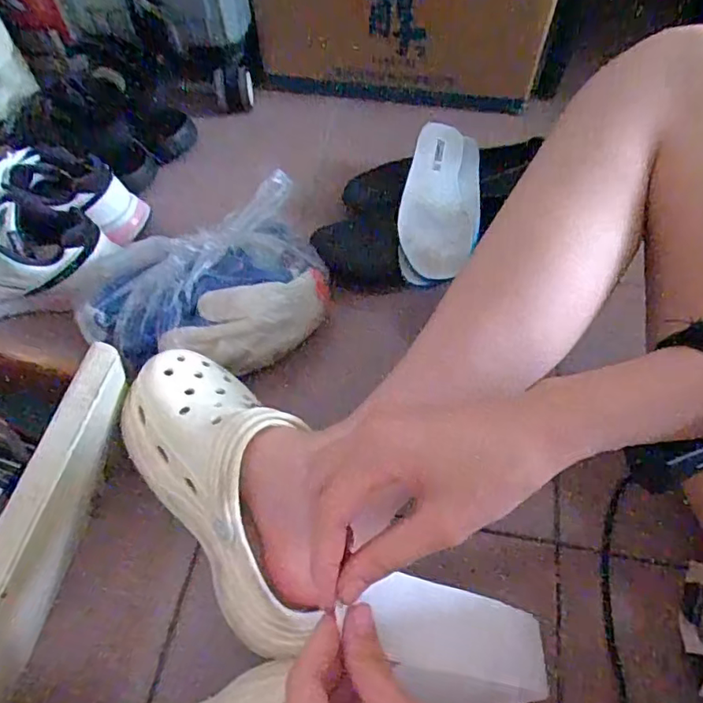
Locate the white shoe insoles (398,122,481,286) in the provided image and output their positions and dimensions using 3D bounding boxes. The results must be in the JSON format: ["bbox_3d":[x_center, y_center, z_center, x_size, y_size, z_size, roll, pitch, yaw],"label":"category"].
[{"bbox_3d":[0.101,-0.171,0.614,0.081,0.021,0.239,9,59,7],"label":"white shoe insoles"}]

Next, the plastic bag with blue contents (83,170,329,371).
[{"bbox_3d":[-0.141,-0.057,0.543,0.231,0.066,0.153,-24,61,-13],"label":"plastic bag with blue contents"}]

